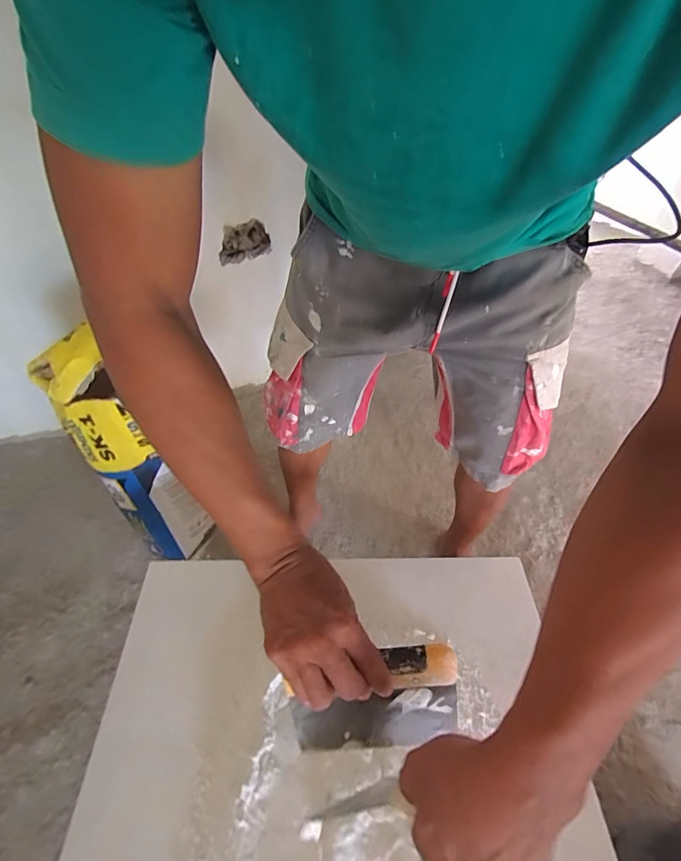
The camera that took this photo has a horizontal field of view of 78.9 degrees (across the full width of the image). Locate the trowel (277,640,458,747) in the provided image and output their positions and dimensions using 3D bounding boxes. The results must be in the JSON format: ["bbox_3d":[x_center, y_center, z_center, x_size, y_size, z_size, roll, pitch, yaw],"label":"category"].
[{"bbox_3d":[0.036,0.238,0.374,0.147,0.125,0.030,-13,24,5],"label":"trowel"}]

